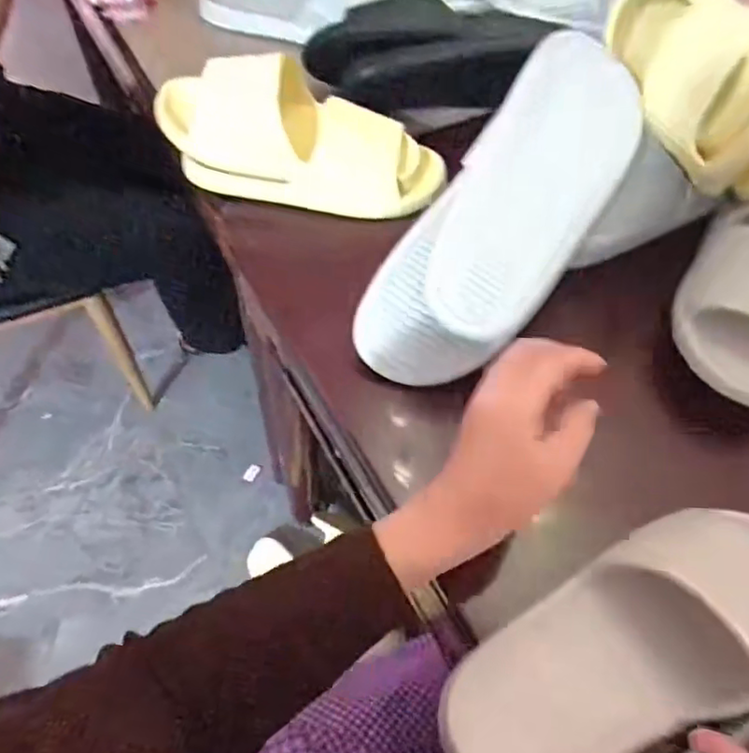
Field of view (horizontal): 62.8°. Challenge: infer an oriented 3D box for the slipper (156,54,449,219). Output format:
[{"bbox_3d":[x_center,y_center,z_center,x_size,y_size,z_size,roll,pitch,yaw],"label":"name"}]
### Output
[{"bbox_3d":[-0.067,-0.223,0.563,0.261,0.088,0.106,9,58,3],"label":"slipper"}]

